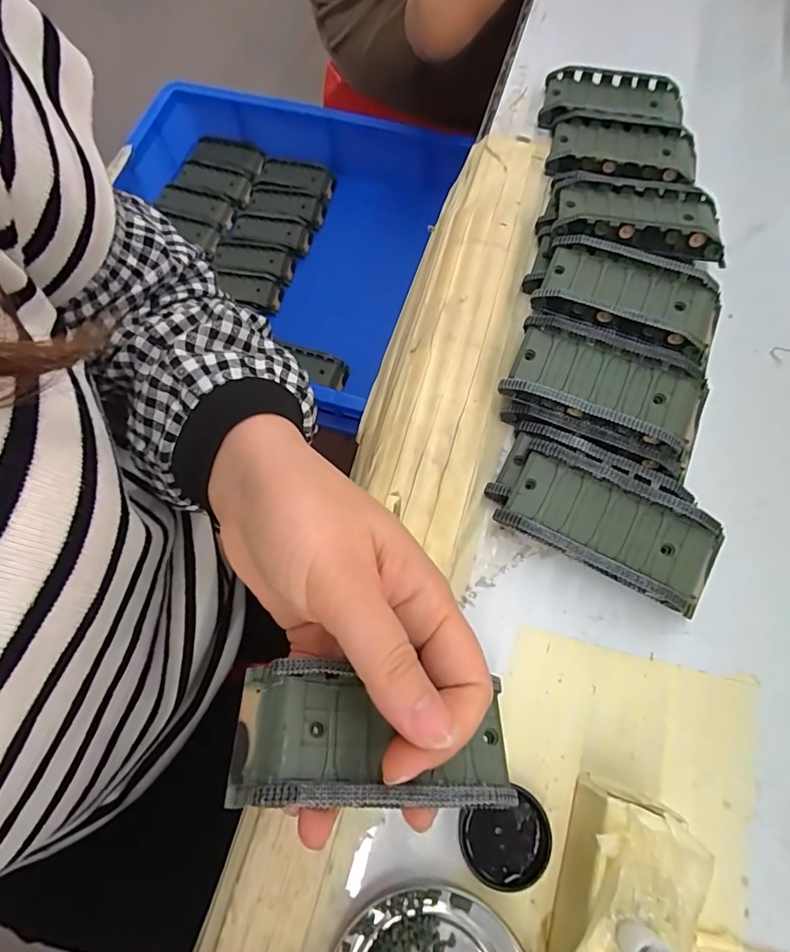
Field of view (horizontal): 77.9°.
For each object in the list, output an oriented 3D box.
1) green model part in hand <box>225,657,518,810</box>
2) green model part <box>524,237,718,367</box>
[{"bbox_3d":[-0.005,0.090,0.170,0.096,0.018,0.042,9,53,-11],"label":"green model part in hand"},{"bbox_3d":[0.123,-0.098,0.271,0.102,0.025,0.055,27,72,9],"label":"green model part"}]

